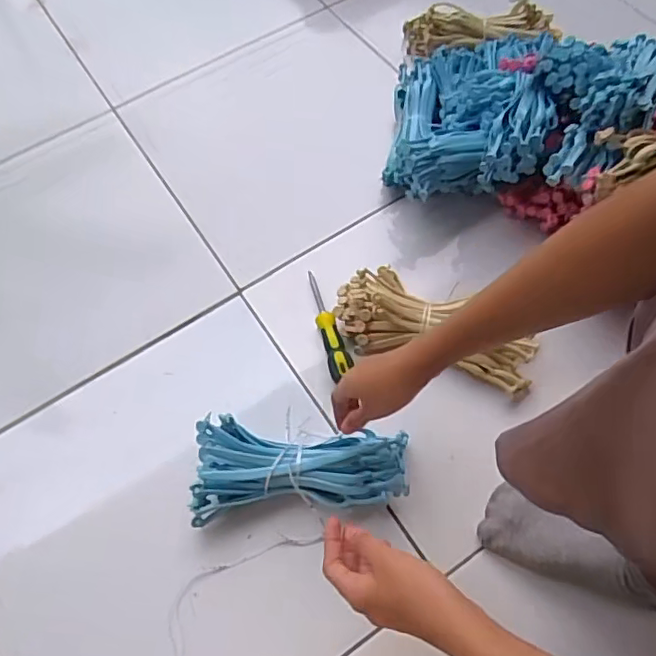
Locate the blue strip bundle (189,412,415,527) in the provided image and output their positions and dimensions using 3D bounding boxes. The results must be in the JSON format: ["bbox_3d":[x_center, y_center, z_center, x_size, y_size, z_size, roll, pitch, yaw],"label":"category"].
[{"bbox_3d":[-0.027,0.144,0.572,0.214,0.043,0.090,0,64,-2],"label":"blue strip bundle"}]

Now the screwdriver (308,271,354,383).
[{"bbox_3d":[0.000,-0.006,0.674,0.027,0.026,0.146,-14,64,-4],"label":"screwdriver"}]

